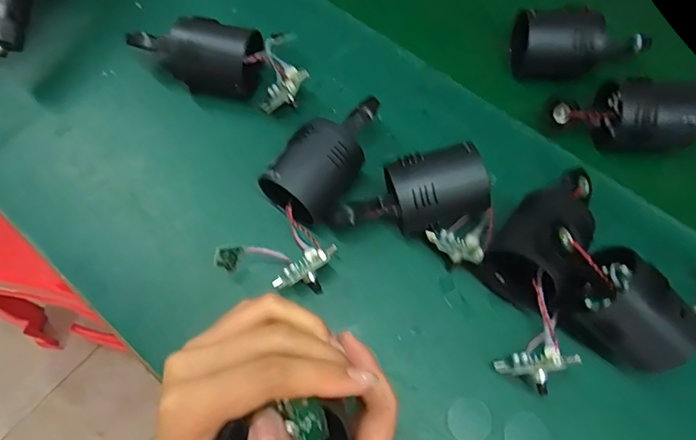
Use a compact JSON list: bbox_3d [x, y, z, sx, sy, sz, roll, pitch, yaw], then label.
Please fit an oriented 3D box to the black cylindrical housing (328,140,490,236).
[{"bbox_3d":[0.042,-0.015,0.361,0.113,0.057,0.050,-11,66,-7],"label":"black cylindrical housing"}]

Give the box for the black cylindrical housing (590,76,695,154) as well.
[{"bbox_3d":[0.247,-0.083,0.404,0.075,0.056,0.046,7,65,3],"label":"black cylindrical housing"}]

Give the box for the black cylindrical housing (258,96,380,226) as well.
[{"bbox_3d":[-0.012,-0.050,0.380,0.051,0.053,0.116,37,69,14],"label":"black cylindrical housing"}]

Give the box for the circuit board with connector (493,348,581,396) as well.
[{"bbox_3d":[0.127,0.102,0.325,0.054,0.028,0.027,-8,65,-4],"label":"circuit board with connector"}]

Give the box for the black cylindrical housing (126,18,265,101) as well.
[{"bbox_3d":[-0.130,-0.141,0.418,0.116,0.055,0.052,20,66,8],"label":"black cylindrical housing"}]

